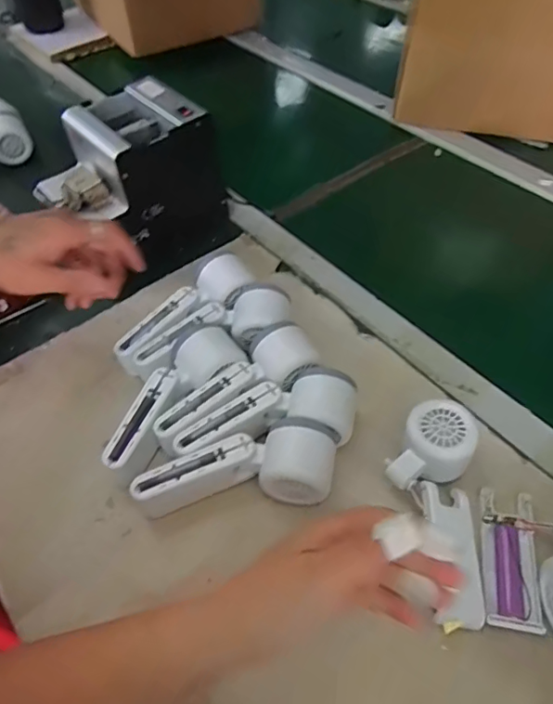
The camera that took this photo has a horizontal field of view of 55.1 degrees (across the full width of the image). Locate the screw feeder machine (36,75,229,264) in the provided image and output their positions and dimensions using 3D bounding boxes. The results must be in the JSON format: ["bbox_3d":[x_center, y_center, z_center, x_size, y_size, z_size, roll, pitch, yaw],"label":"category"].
[{"bbox_3d":[-0.168,-0.201,0.619,0.137,0.143,0.164,33,59,25],"label":"screw feeder machine"}]

